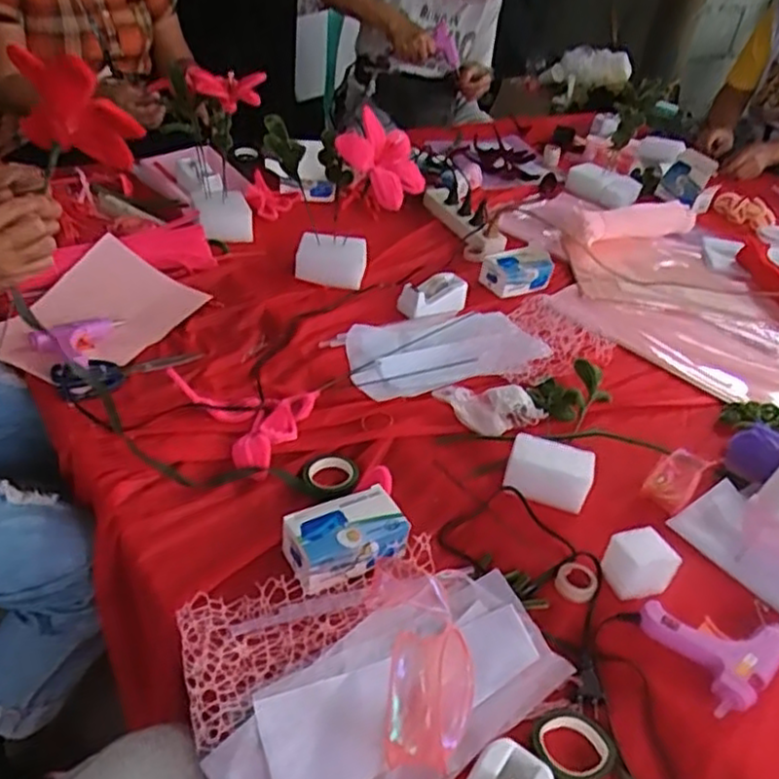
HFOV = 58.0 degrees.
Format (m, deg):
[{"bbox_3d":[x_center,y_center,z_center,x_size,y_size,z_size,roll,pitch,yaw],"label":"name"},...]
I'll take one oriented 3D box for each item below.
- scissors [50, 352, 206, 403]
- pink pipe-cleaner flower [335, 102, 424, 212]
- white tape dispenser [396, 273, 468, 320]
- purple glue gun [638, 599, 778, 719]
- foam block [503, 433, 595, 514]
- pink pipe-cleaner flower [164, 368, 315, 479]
[{"bbox_3d":[-0.327,-0.035,0.884,0.075,0.021,0.176,34,44,29],"label":"scissors"},{"bbox_3d":[-0.009,-0.331,0.991,0.103,0.104,0.111,25,41,21],"label":"pink pipe-cleaner flower"},{"bbox_3d":[0.065,-0.141,1.056,0.111,0.041,0.055,-10,41,-22],"label":"white tape dispenser"},{"bbox_3d":[0.299,0.219,0.624,0.118,0.022,0.102,-14,42,-26],"label":"purple glue gun"},{"bbox_3d":[0.171,0.088,0.756,0.088,0.050,0.056,17,38,11],"label":"foam block"},{"bbox_3d":[-0.156,0.020,0.831,0.134,0.022,0.189,-22,47,-34],"label":"pink pipe-cleaner flower"}]

